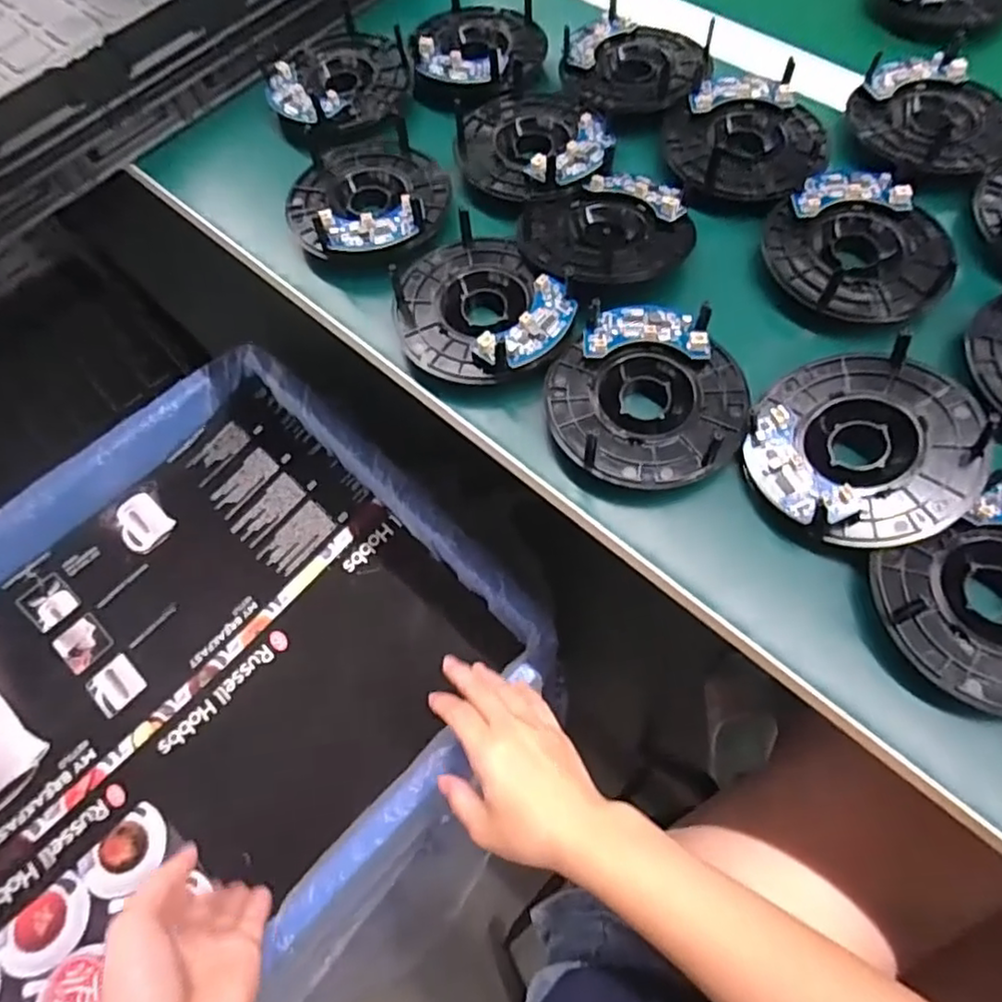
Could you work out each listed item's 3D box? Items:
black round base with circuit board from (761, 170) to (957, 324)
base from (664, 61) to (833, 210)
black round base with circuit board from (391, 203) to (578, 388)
[{"bbox_3d":[0.199,-0.143,0.361,0.099,0.021,0.090,-1,66,2],"label":"black round base with circuit board"},{"bbox_3d":[0.156,-0.225,0.403,0.096,0.023,0.097,-1,66,2],"label":"base"},{"bbox_3d":[-0.015,-0.110,0.360,0.087,0.023,0.105,-33,68,-12],"label":"black round base with circuit board"}]

